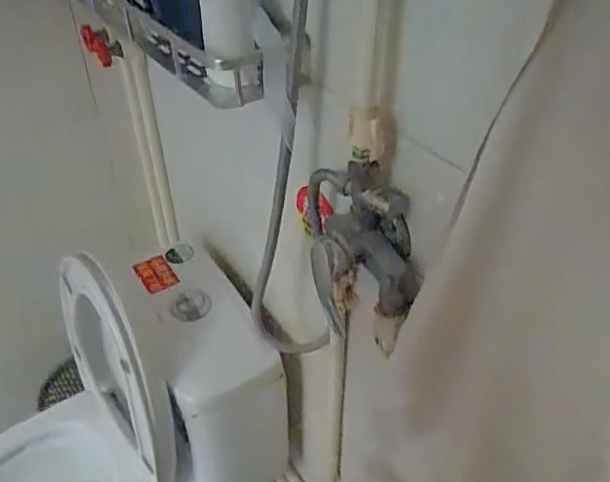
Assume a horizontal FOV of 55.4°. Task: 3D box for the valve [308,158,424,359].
[{"bbox_3d":[0.064,0.012,0.645,0.122,0.232,0.075,5,40,7],"label":"valve"}]

